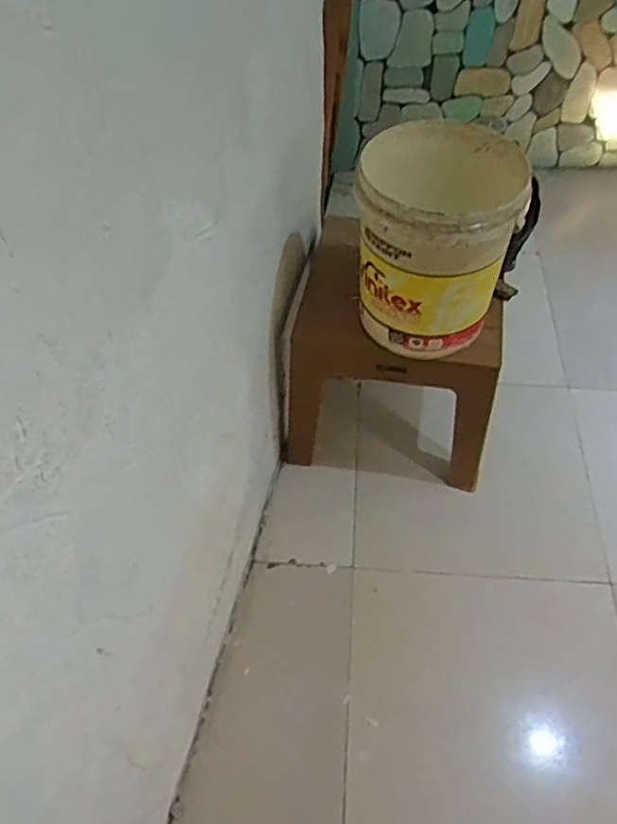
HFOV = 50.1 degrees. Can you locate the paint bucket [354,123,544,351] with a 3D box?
[{"bbox_3d":[0.245,-0.299,1.246,0.293,0.359,0.293,-1,49,1],"label":"paint bucket"}]

